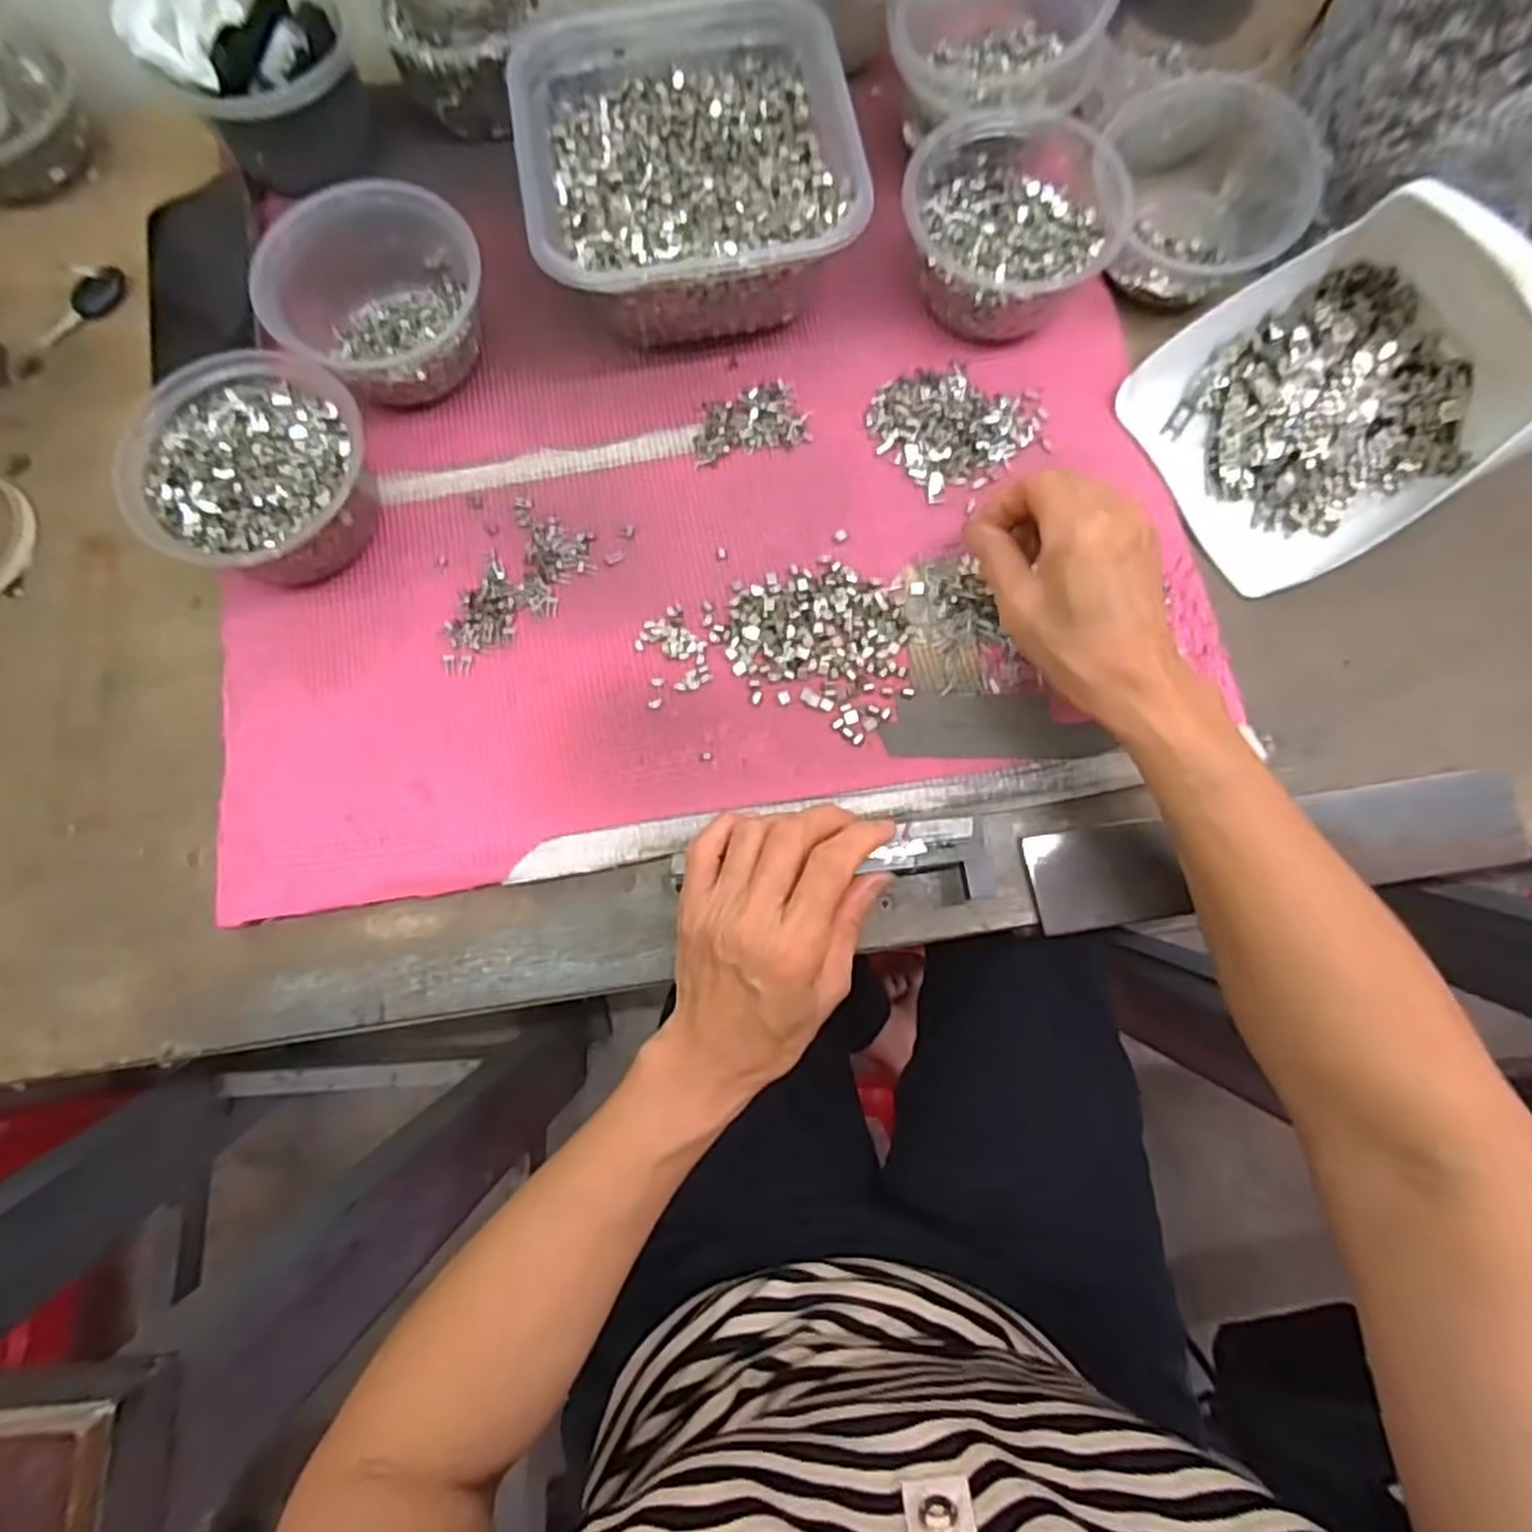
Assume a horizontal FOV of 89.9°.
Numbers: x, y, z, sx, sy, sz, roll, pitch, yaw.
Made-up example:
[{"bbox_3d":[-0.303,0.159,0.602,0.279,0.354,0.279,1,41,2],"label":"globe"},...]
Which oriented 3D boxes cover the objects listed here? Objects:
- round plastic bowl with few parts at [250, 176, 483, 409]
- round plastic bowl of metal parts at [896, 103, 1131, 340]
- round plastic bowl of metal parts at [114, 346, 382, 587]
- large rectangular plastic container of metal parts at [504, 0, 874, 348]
[{"bbox_3d":[-0.207,-0.250,0.418,0.112,0.071,0.094,-41,80,-8],"label":"round plastic bowl with few parts"},{"bbox_3d":[0.134,-0.298,0.429,0.112,0.061,0.108,0,77,1],"label":"round plastic bowl of metal parts"},{"bbox_3d":[-0.260,-0.150,0.403,0.110,0.063,0.113,0,77,1],"label":"round plastic bowl of metal parts"},{"bbox_3d":[-0.044,-0.332,0.432,0.167,0.078,0.187,-11,78,-2],"label":"large rectangular plastic container of metal parts"}]

